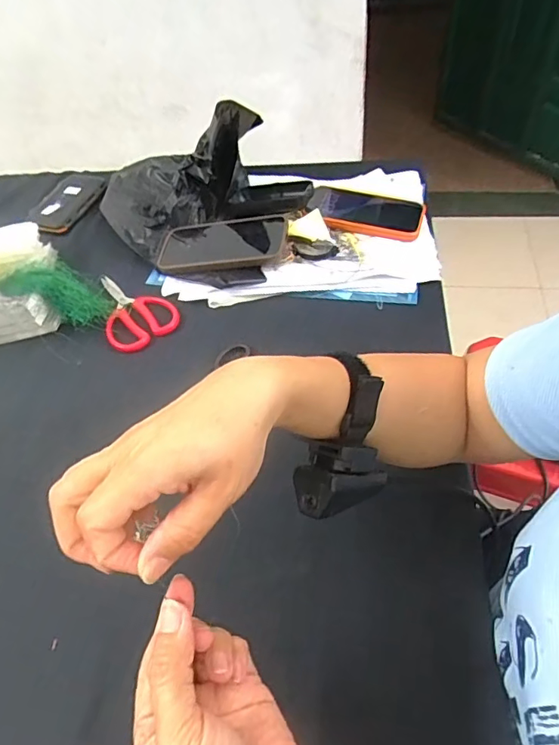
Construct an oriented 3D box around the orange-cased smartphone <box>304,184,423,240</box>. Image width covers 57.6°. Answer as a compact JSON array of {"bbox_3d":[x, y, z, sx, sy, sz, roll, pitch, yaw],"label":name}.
[{"bbox_3d":[0.112,-0.210,0.665,0.145,0.013,0.083,18,53,10],"label":"orange-cased smartphone"}]

